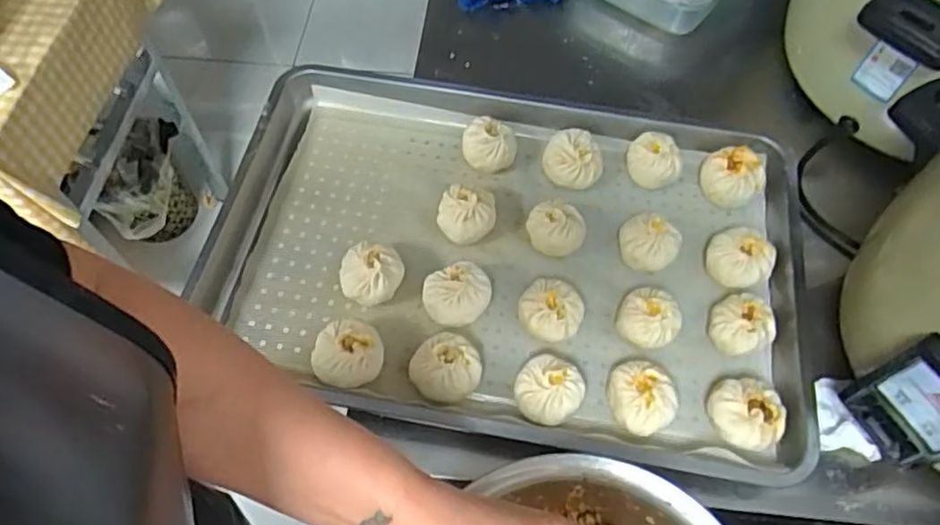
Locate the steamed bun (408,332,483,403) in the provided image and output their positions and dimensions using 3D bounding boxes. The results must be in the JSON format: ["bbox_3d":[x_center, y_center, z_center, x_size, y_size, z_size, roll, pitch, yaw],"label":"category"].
[{"bbox_3d":[-0.021,0.099,0.598,0.062,0.047,0.059,0,61,0],"label":"steamed bun"}]

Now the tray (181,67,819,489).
[{"bbox_3d":[0.037,-0.011,0.671,0.602,0.063,0.390,9,60,3],"label":"tray"}]

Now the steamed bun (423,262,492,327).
[{"bbox_3d":[-0.013,0.036,0.639,0.062,0.046,0.056,-26,64,-14],"label":"steamed bun"}]

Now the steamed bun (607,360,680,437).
[{"bbox_3d":[0.154,0.124,0.587,0.058,0.047,0.065,-24,63,-13],"label":"steamed bun"}]

